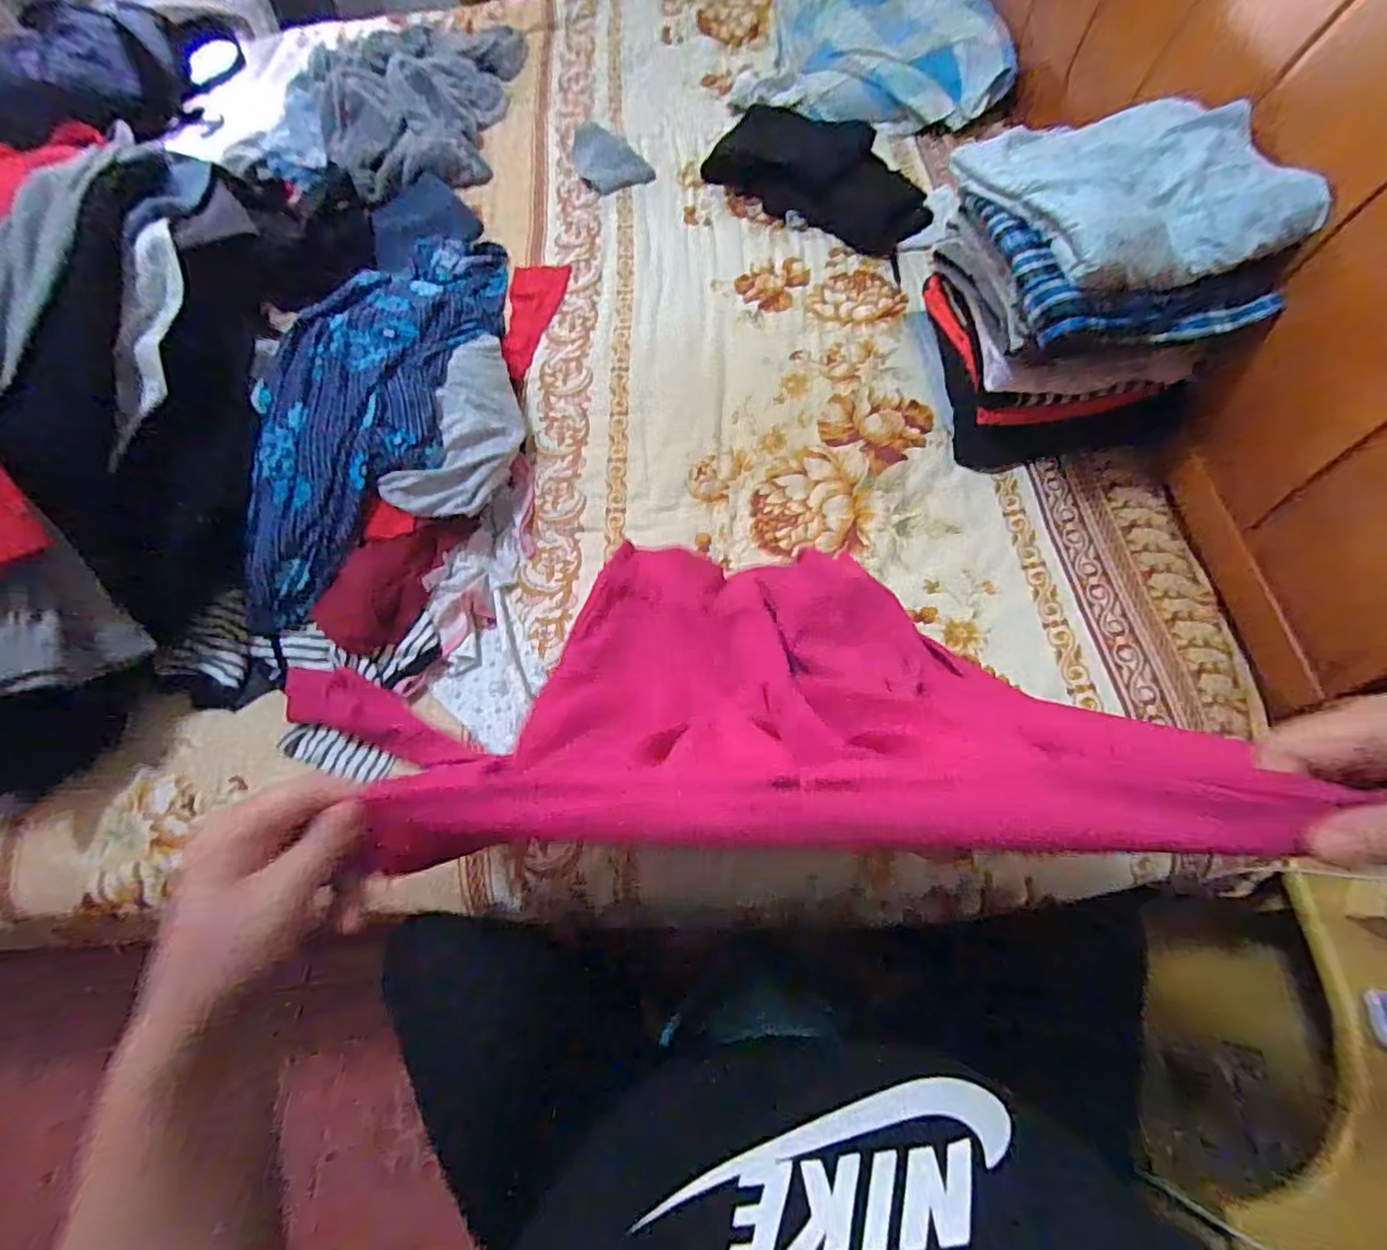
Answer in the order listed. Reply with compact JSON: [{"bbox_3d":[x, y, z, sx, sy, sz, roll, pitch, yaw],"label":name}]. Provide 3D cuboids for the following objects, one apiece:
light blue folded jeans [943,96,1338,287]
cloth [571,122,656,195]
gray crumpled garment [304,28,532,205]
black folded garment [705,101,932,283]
[{"bbox_3d":[0.407,-0.427,0.588,0.207,0.060,0.261,-12,64,-1],"label":"light blue folded jeans"},{"bbox_3d":[-0.135,-0.752,0.998,0.123,0.064,0.072,24,68,15],"label":"cloth"},{"bbox_3d":[-0.480,-0.958,1.103,0.379,0.085,0.507,-15,64,-3],"label":"gray crumpled garment"},{"bbox_3d":[0.205,-0.704,0.967,0.393,0.044,0.222,34,71,19],"label":"black folded garment"}]

